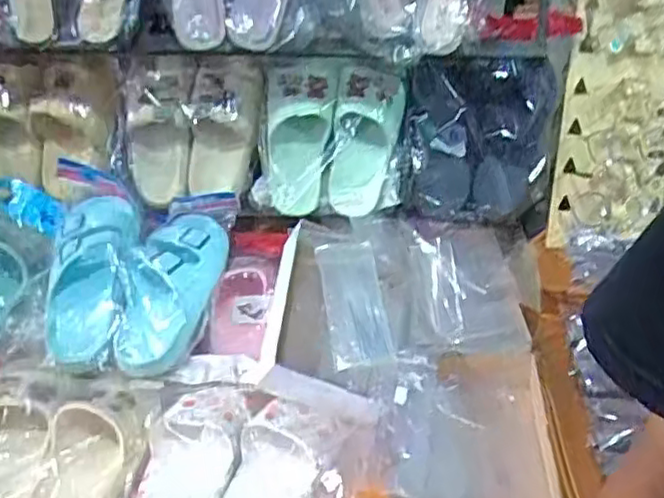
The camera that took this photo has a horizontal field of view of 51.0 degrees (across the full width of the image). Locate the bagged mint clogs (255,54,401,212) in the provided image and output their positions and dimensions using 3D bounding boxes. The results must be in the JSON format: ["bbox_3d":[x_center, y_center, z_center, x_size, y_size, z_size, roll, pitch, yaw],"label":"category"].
[{"bbox_3d":[-0.002,-0.158,0.959,0.195,0.231,0.085,5,12,0],"label":"bagged mint clogs"}]

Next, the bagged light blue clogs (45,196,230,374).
[{"bbox_3d":[-0.252,0.036,0.894,0.209,0.104,0.216,-1,37,-2],"label":"bagged light blue clogs"}]

